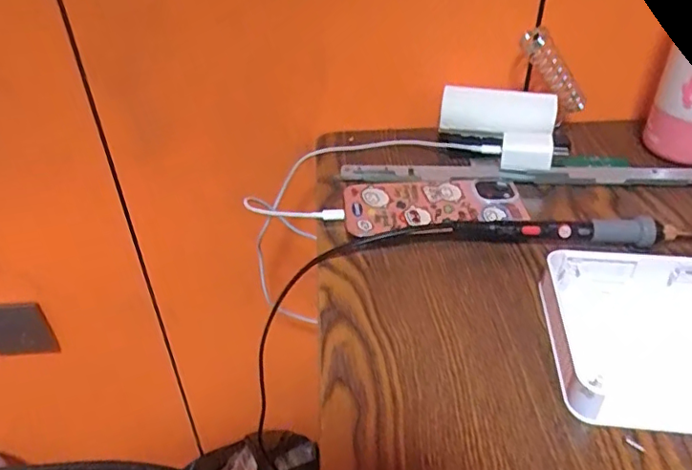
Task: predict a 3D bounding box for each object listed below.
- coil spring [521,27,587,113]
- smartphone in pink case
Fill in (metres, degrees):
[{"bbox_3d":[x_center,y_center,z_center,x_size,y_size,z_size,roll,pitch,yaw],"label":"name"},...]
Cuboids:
[{"bbox_3d":[0.187,-0.146,0.496,0.022,0.090,0.019,-30,28,30],"label":"coil spring"},{"bbox_3d":[0.072,-0.022,0.448,0.144,0.017,0.074,-4,38,-3],"label":"smartphone in pink case"}]

